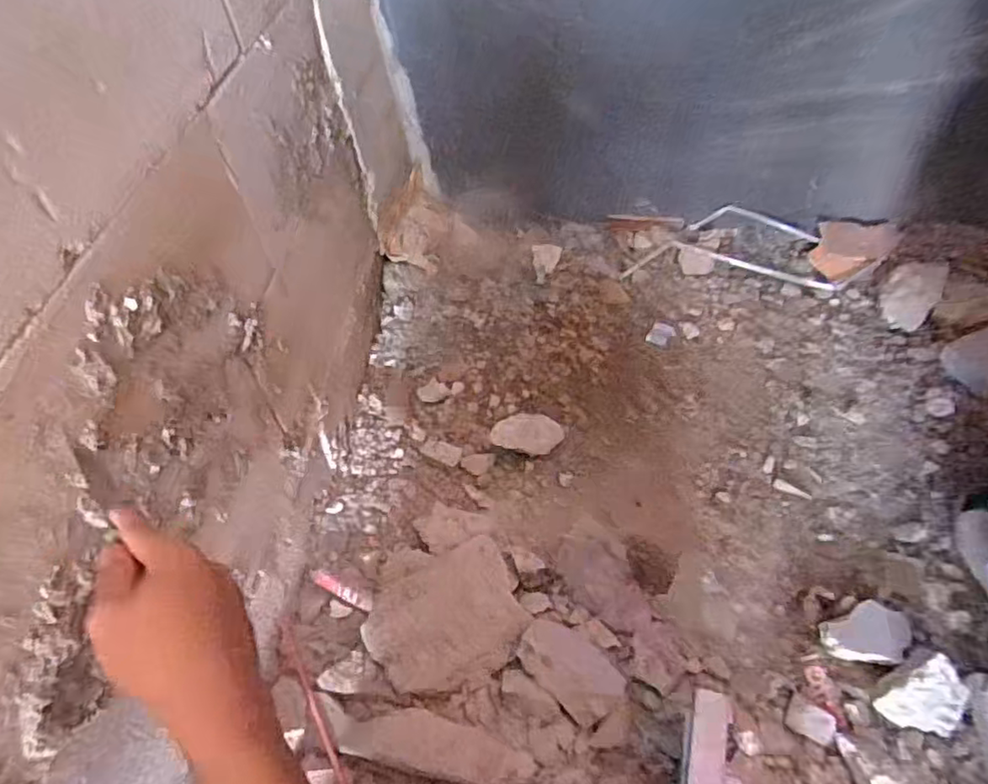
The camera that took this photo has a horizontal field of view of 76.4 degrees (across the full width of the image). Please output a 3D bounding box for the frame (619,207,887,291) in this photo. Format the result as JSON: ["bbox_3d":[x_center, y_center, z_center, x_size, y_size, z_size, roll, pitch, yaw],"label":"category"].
[{"bbox_3d":[0.504,-0.285,1.246,0.480,0.065,0.156,5,53,7],"label":"frame"}]

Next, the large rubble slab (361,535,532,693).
[{"bbox_3d":[-0.059,0.280,0.779,0.190,0.026,0.150,-17,65,-11],"label":"large rubble slab"}]

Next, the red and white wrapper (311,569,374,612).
[{"bbox_3d":[-0.208,0.267,0.849,0.110,0.017,0.018,22,57,19],"label":"red and white wrapper"}]

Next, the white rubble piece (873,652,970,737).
[{"bbox_3d":[0.497,0.353,0.713,0.094,0.029,0.061,-25,53,-15],"label":"white rubble piece"}]

